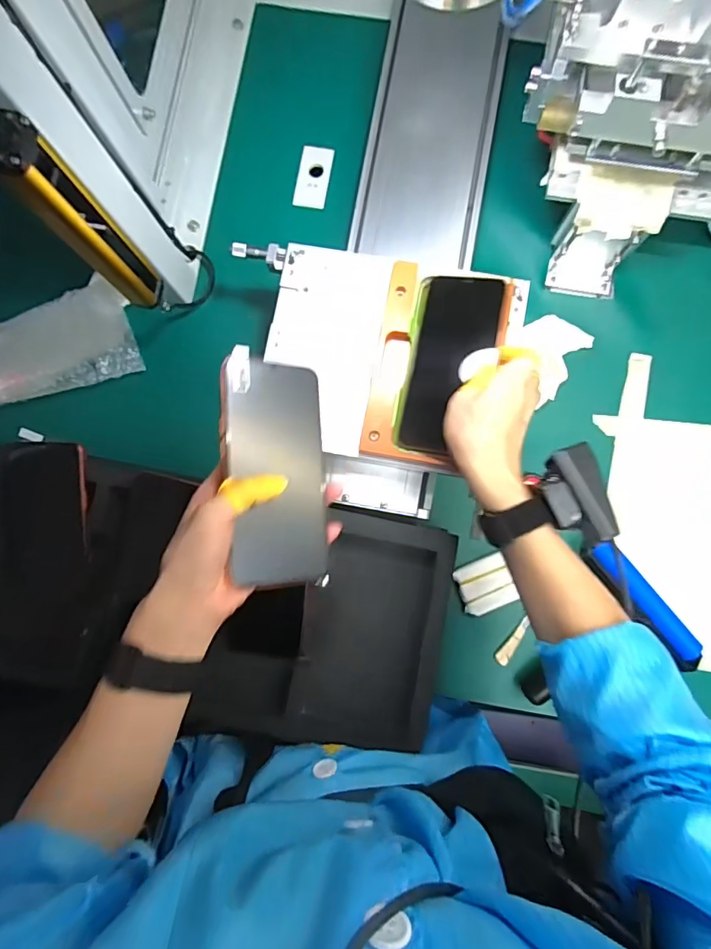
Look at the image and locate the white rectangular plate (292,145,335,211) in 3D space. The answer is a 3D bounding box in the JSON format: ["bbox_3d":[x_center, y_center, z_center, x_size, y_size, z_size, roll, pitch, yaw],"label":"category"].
[{"bbox_3d":[-0.052,-0.365,0.622,0.040,0.005,0.080,9,84,-1],"label":"white rectangular plate"}]

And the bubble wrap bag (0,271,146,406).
[{"bbox_3d":[-0.355,-0.148,0.596,0.180,0.040,0.115,-22,85,-4],"label":"bubble wrap bag"}]

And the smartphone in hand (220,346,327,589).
[{"bbox_3d":[-0.058,-0.002,0.366,0.075,0.010,0.162,0,87,-28],"label":"smartphone in hand"}]

